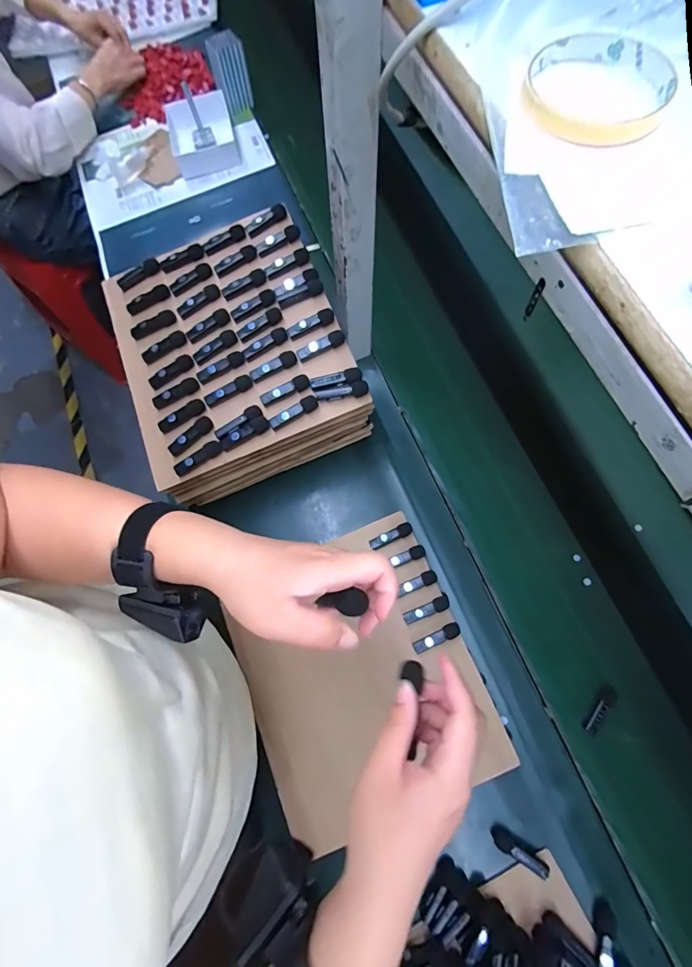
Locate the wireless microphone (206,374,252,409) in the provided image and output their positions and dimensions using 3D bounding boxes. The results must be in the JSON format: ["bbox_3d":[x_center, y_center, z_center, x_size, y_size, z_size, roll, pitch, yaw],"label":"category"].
[{"bbox_3d":[-0.154,-0.121,0.536,0.065,0.016,0.016,-25,74,-6],"label":"wireless microphone"}]

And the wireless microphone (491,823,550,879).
[{"bbox_3d":[0.216,0.456,0.507,0.067,0.023,0.020,32,77,11],"label":"wireless microphone"}]

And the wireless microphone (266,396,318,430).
[{"bbox_3d":[-0.067,-0.090,0.519,0.067,0.017,0.016,-25,74,-6],"label":"wireless microphone"}]

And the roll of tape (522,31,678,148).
[{"bbox_3d":[0.146,-0.230,0.236,0.079,0.012,0.082,0,73,2],"label":"roll of tape"}]

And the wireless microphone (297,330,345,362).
[{"bbox_3d":[-0.032,-0.178,0.529,0.065,0.013,0.015,-26,74,-6],"label":"wireless microphone"}]

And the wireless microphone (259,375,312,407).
[{"bbox_3d":[-0.079,-0.120,0.526,0.065,0.013,0.017,-22,74,-5],"label":"wireless microphone"}]

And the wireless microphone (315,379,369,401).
[{"bbox_3d":[-0.005,-0.114,0.512,0.066,0.014,0.017,-13,73,-2],"label":"wireless microphone"}]

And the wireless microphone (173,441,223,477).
[{"bbox_3d":[-0.188,-0.032,0.522,0.066,0.016,0.016,-30,75,-7],"label":"wireless microphone"}]

